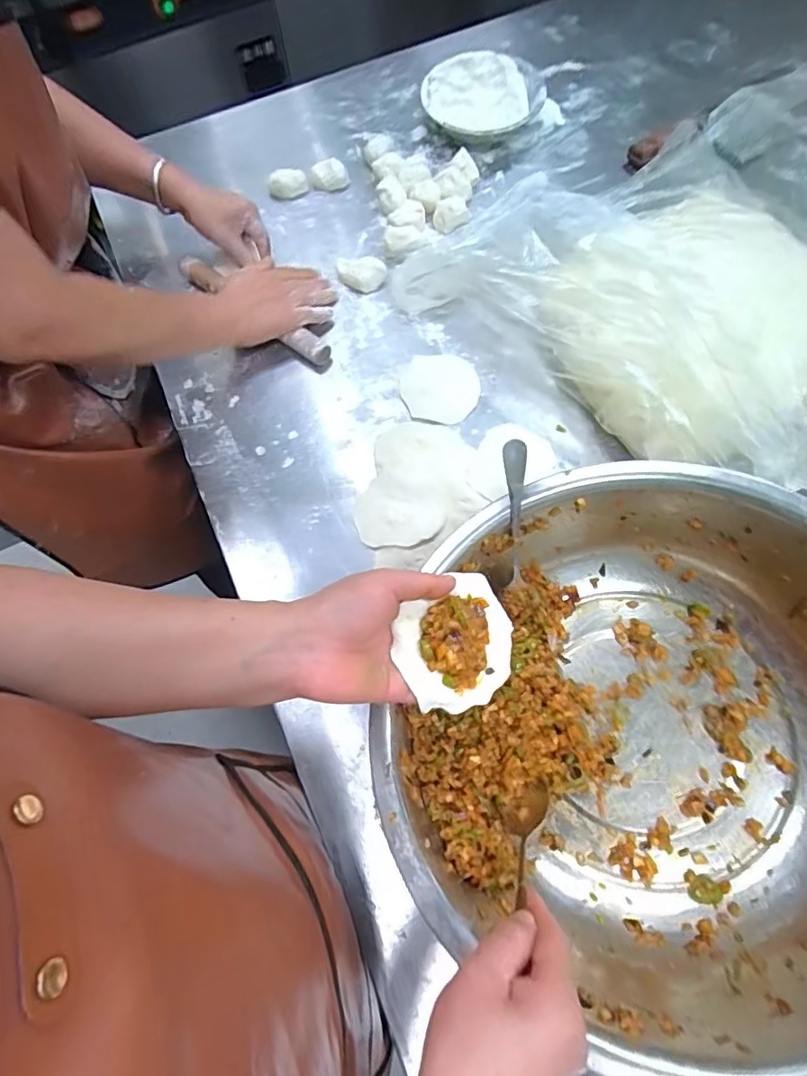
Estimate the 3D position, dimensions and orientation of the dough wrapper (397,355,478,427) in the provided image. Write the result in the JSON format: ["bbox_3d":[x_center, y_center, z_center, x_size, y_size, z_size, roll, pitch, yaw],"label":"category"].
[{"bbox_3d":[0.041,-0.173,0.613,0.089,0.005,0.096,-1,65,1],"label":"dough wrapper"}]

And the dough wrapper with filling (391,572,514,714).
[{"bbox_3d":[0.036,0.072,0.361,0.082,0.019,0.077,-27,70,-9],"label":"dough wrapper with filling"}]

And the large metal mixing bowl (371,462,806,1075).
[{"bbox_3d":[0.179,0.138,0.399,0.371,0.142,0.371,-9,67,20],"label":"large metal mixing bowl"}]

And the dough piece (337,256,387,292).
[{"bbox_3d":[-0.053,-0.334,0.677,0.061,0.027,0.032,0,68,2],"label":"dough piece"}]

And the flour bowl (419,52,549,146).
[{"bbox_3d":[0.117,-0.633,0.782,0.178,0.053,0.154,0,68,2],"label":"flour bowl"}]

